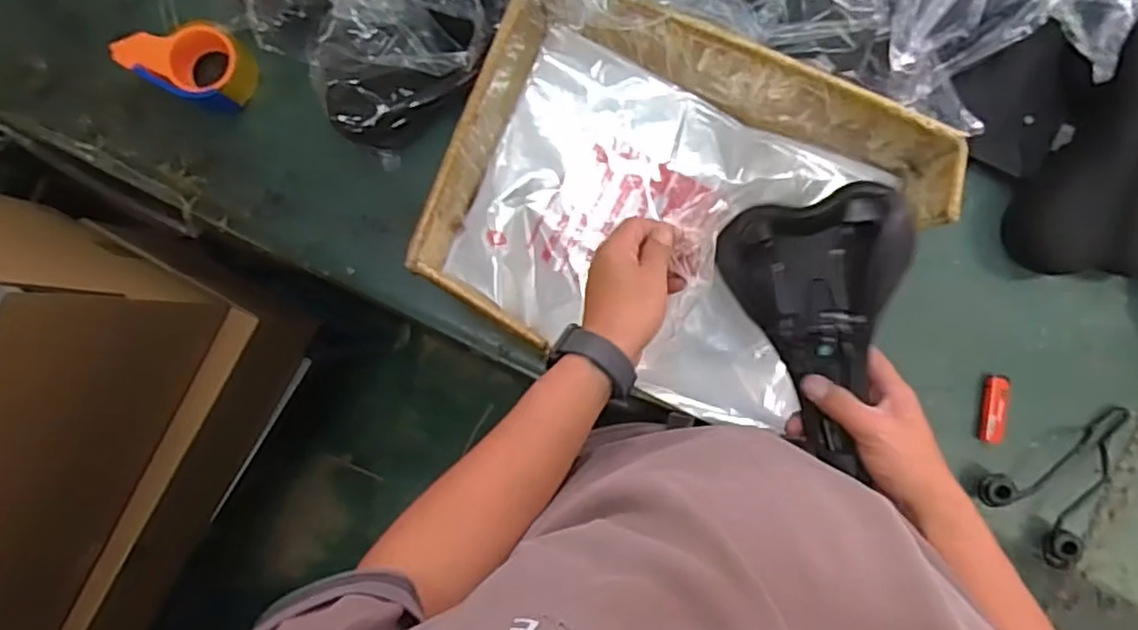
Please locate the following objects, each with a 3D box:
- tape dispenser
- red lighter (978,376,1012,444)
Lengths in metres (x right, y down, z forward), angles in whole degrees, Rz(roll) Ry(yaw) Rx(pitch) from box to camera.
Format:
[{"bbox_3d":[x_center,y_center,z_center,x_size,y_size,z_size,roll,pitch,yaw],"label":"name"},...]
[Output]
[{"bbox_3d":[-0.437,-0.299,0.805,0.138,0.072,0.097,27,88,4],"label":"tape dispenser"},{"bbox_3d":[0.472,0.104,0.755,0.026,0.012,0.075,10,87,3],"label":"red lighter"}]

